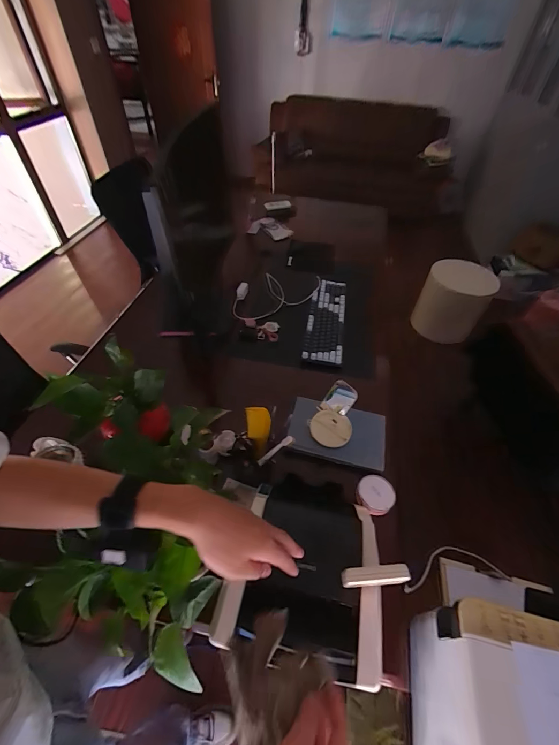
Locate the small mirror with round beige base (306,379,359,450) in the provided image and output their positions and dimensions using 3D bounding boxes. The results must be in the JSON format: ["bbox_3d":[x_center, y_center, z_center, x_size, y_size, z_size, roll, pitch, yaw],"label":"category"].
[{"bbox_3d":[0.129,0.088,0.749,0.098,0.130,0.117,16,50,12],"label":"small mirror with round beige base"}]

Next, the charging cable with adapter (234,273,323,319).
[{"bbox_3d":[-0.021,-0.302,1.175,0.367,0.032,0.211,-26,54,-22],"label":"charging cable with adapter"}]

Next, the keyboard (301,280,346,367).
[{"bbox_3d":[0.159,-0.186,1.090,0.123,0.037,0.415,8,49,5],"label":"keyboard"}]

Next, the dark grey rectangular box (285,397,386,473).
[{"bbox_3d":[0.139,0.143,0.780,0.228,0.027,0.149,8,58,15],"label":"dark grey rectangular box"}]

